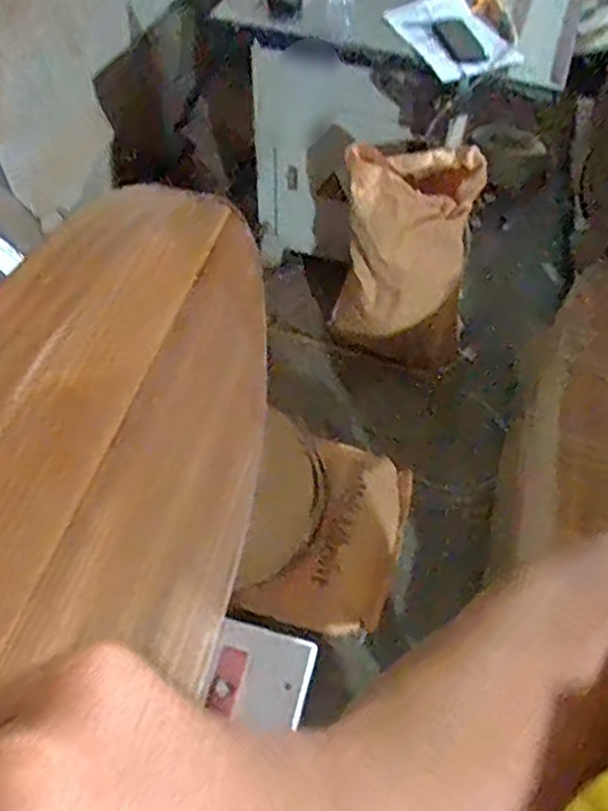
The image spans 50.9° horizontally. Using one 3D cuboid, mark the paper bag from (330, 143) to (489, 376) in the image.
[{"bbox_3d":[0.287,-0.382,1.774,0.363,0.626,0.261,-3,55,-4],"label":"paper bag"}]

